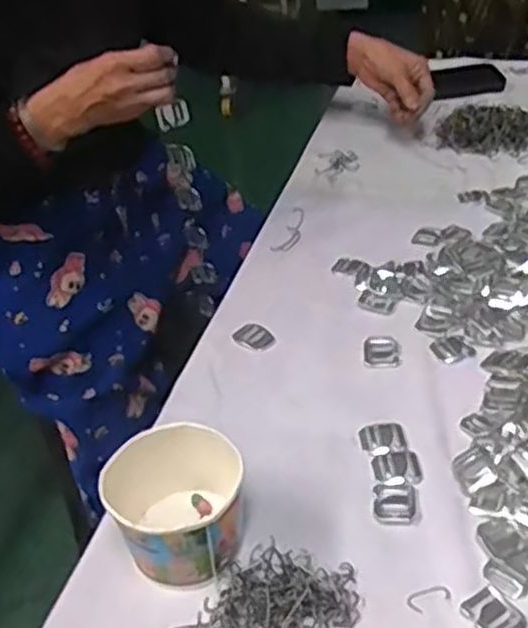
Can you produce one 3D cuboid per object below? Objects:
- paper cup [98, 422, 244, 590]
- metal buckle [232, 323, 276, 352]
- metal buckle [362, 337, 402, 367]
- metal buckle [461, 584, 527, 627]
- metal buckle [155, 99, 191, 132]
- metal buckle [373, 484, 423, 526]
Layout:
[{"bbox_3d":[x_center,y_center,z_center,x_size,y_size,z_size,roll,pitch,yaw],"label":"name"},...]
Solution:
[{"bbox_3d":[-0.058,0.134,0.526,0.087,0.074,0.082,-4,38,3],"label":"paper cup"},{"bbox_3d":[-0.011,0.022,0.726,0.030,0.010,0.037,-30,43,-27],"label":"metal buckle"},{"bbox_3d":[0.108,0.034,0.705,0.034,0.004,0.039,-2,38,6],"label":"metal buckle"},{"bbox_3d":[0.146,0.190,0.484,0.030,0.004,0.035,-27,42,-24],"label":"metal buckle"},{"bbox_3d":[-0.102,-0.226,0.871,0.040,0.042,0.010,-27,59,-20],"label":"metal buckle"},{"bbox_3d":[0.097,0.138,0.559,0.035,0.004,0.036,-2,38,7],"label":"metal buckle"}]

